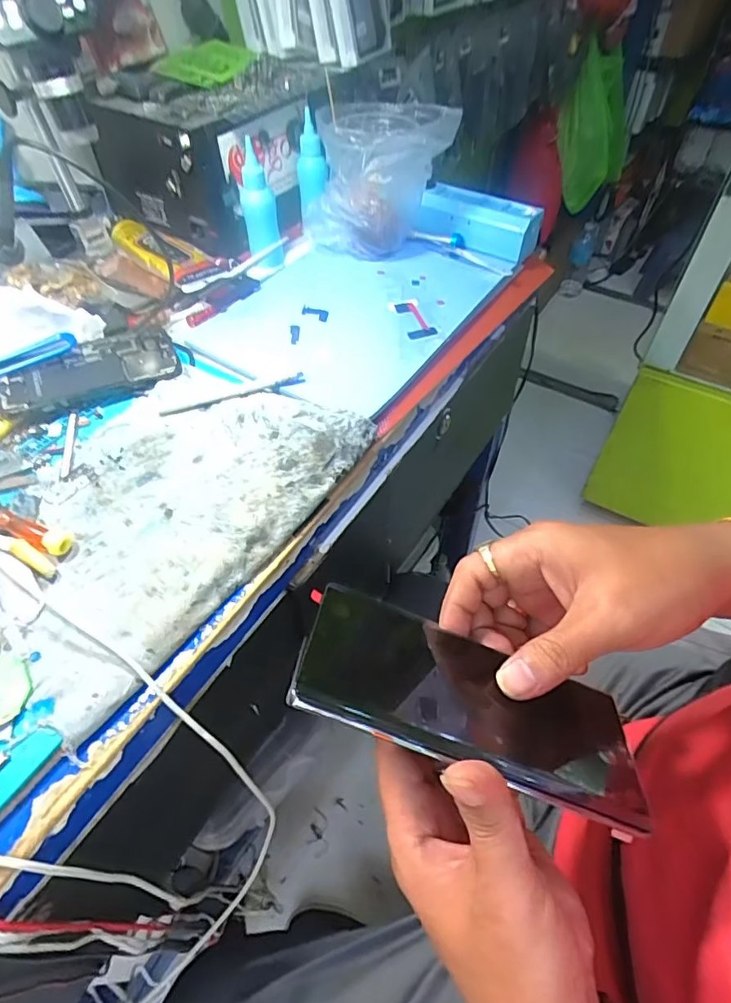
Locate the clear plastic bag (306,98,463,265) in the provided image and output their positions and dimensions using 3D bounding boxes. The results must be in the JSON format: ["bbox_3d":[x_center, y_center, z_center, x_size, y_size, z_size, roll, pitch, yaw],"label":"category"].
[{"bbox_3d":[0.020,-0.327,0.545,0.126,0.117,0.119,20,56,16],"label":"clear plastic bag"}]

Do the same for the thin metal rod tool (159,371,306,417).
[{"bbox_3d":[-0.111,-0.089,0.447,0.121,0.010,0.010,-16,52,-11],"label":"thin metal rod tool"}]

